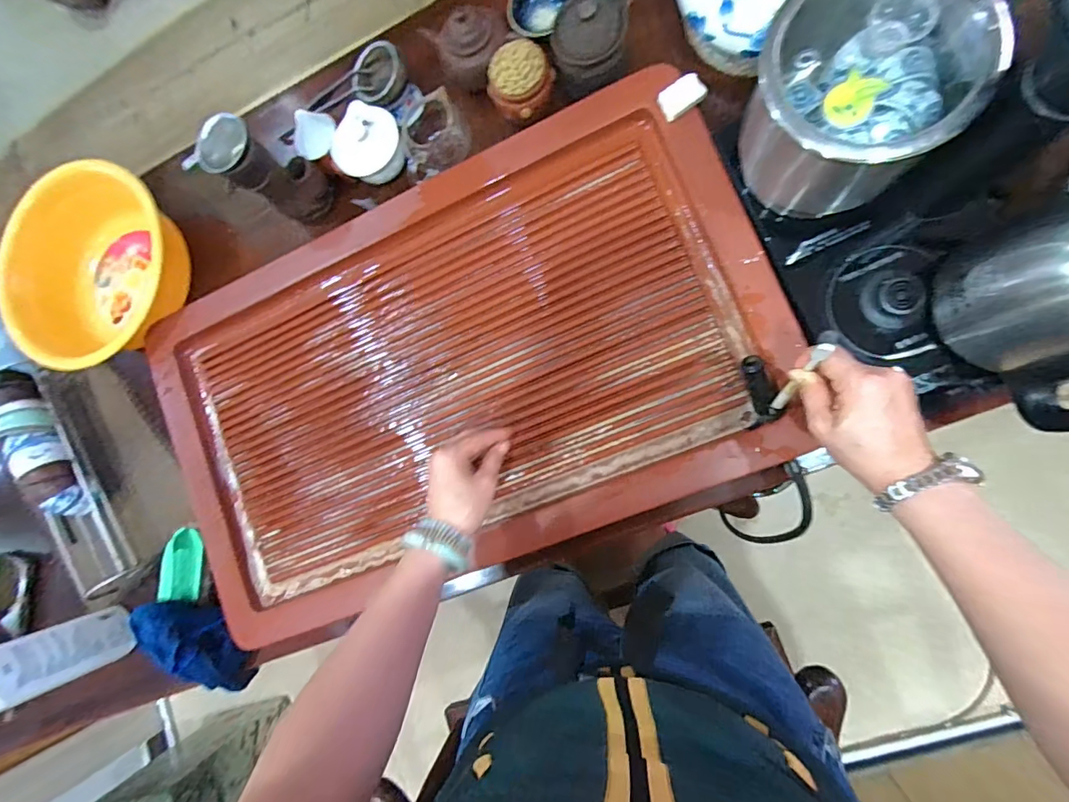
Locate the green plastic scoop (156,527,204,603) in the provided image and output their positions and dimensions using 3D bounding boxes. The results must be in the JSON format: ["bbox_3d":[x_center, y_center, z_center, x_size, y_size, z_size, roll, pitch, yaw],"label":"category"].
[{"bbox_3d":[-0.488,0.227,0.643,0.028,0.052,0.097,3,89,24],"label":"green plastic scoop"}]

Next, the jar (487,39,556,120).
[{"bbox_3d":[-0.019,-0.387,0.557,0.068,0.048,0.066,26,92,12],"label":"jar"}]

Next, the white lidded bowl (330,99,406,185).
[{"bbox_3d":[-0.218,-0.336,0.611,0.090,0.066,0.084,-1,87,12],"label":"white lidded bowl"}]

